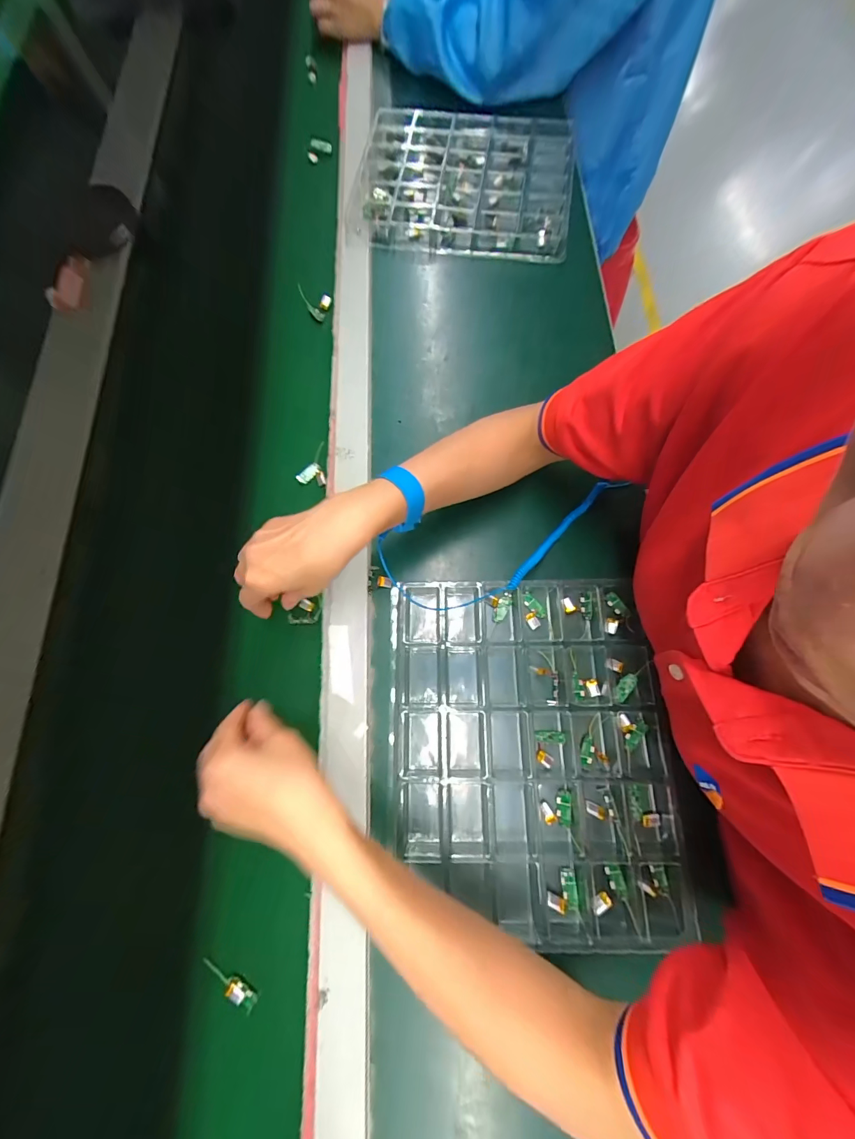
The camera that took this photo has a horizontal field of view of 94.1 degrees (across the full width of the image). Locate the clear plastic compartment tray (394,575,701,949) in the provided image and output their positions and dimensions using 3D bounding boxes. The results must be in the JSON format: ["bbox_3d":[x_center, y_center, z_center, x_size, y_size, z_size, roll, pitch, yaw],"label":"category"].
[{"bbox_3d":[0.089,0.152,0.353,0.240,0.023,0.292,-2,73,2],"label":"clear plastic compartment tray"}]

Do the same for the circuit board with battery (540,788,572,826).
[{"bbox_3d":[0.112,0.206,0.344,0.026,0.005,0.027,2,74,2],"label":"circuit board with battery"}]

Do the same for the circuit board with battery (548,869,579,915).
[{"bbox_3d":[0.112,0.263,0.326,0.027,0.014,0.028,7,75,4],"label":"circuit board with battery"}]

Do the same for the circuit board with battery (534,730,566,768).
[{"bbox_3d":[0.110,0.161,0.357,0.026,0.005,0.030,8,74,5],"label":"circuit board with battery"}]

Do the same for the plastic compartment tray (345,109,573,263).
[{"bbox_3d":[0.049,-0.562,0.561,0.302,0.021,0.258,9,75,4],"label":"plastic compartment tray"}]

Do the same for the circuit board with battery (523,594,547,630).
[{"bbox_3d":[0.106,0.041,0.402,0.021,0.004,0.034,-28,75,-6],"label":"circuit board with battery"}]

